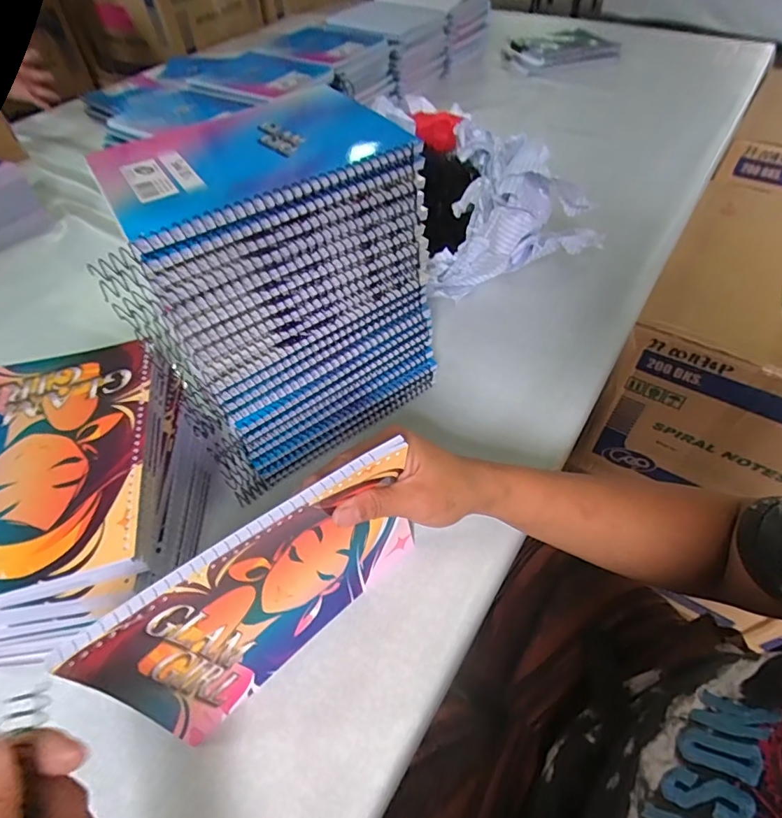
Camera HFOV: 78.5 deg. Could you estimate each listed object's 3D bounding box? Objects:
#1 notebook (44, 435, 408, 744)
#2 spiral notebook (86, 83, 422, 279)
[{"bbox_3d":[-0.065,0.114,0.294,0.191,0.144,0.014,-35,50,-22],"label":"notebook"},{"bbox_3d":[-0.104,-0.176,0.331,0.208,0.015,0.148,-28,55,-19],"label":"spiral notebook"}]

